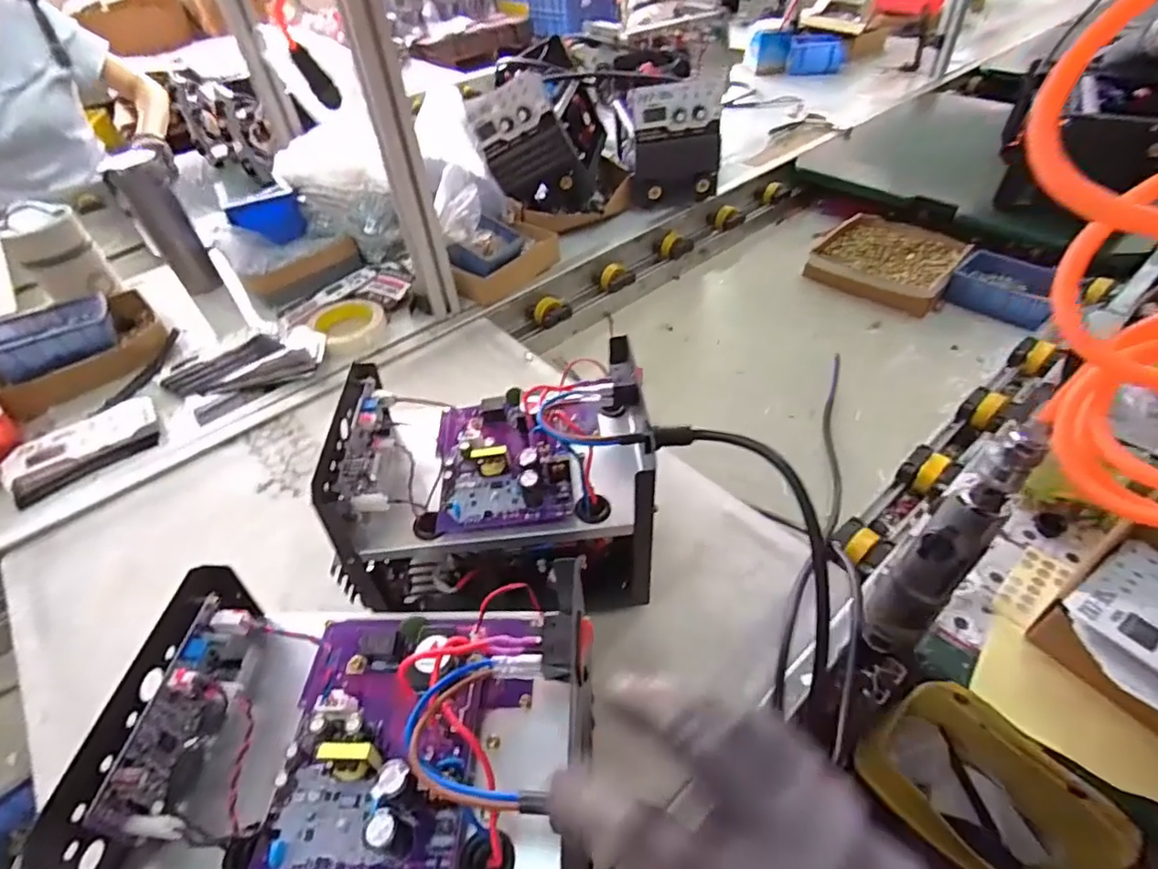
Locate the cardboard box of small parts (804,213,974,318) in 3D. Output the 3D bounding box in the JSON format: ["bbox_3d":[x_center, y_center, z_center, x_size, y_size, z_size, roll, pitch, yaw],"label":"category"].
[{"bbox_3d":[0.540,-0.305,1.002,0.218,0.050,0.219,32,56,31],"label":"cardboard box of small parts"}]

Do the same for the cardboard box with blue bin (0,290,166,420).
[{"bbox_3d":[-0.699,-0.127,0.790,0.157,0.058,0.208,31,56,30],"label":"cardboard box with blue bin"}]

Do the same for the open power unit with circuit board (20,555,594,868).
[{"bbox_3d":[-0.120,0.163,0.307,0.214,0.093,0.138,2,46,7],"label":"open power unit with circuit board"}]

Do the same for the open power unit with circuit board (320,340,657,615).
[{"bbox_3d":[-0.062,0.045,0.486,0.227,0.183,0.148,-4,46,1],"label":"open power unit with circuit board"}]

